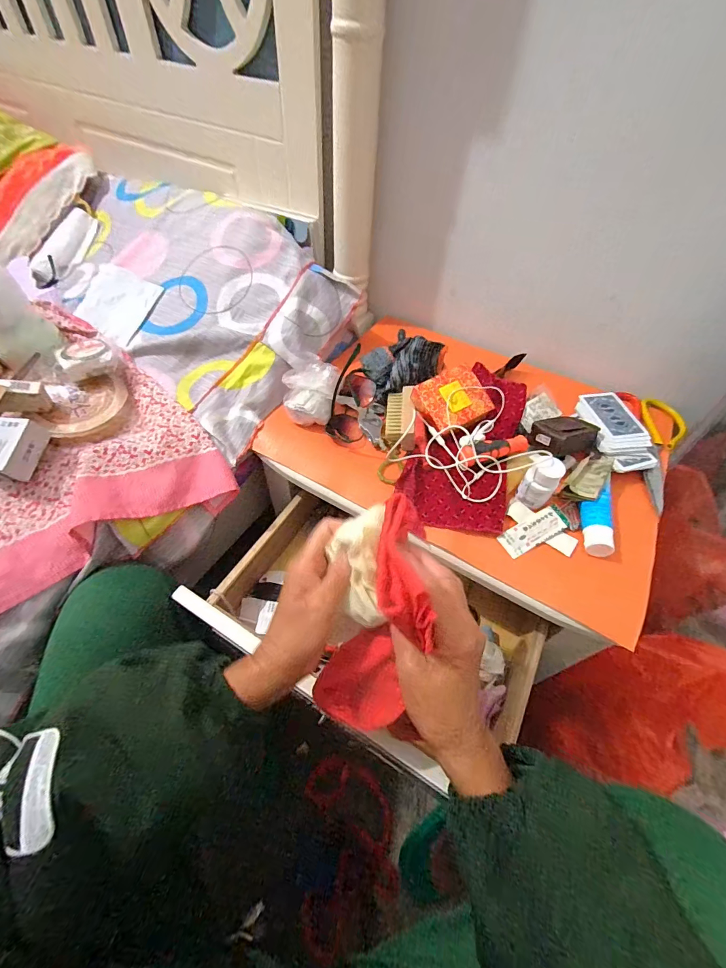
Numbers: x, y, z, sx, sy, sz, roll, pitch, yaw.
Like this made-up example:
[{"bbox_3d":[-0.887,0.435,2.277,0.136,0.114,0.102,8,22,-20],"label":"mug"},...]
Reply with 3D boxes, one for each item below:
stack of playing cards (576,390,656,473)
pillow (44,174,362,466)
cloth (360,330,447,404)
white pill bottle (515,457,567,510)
[{"bbox_3d":[0.337,-0.070,0.509,0.074,0.029,0.128,-1,53,-4],"label":"stack of playing cards"},{"bbox_3d":[-0.279,-0.322,0.608,0.549,0.150,0.305,36,59,22],"label":"pillow"},{"bbox_3d":[0.062,-0.177,0.556,0.112,0.062,0.087,-15,55,-15],"label":"cloth"},{"bbox_3d":[0.202,0.000,0.433,0.033,0.055,0.034,-37,63,-27],"label":"white pill bottle"}]

